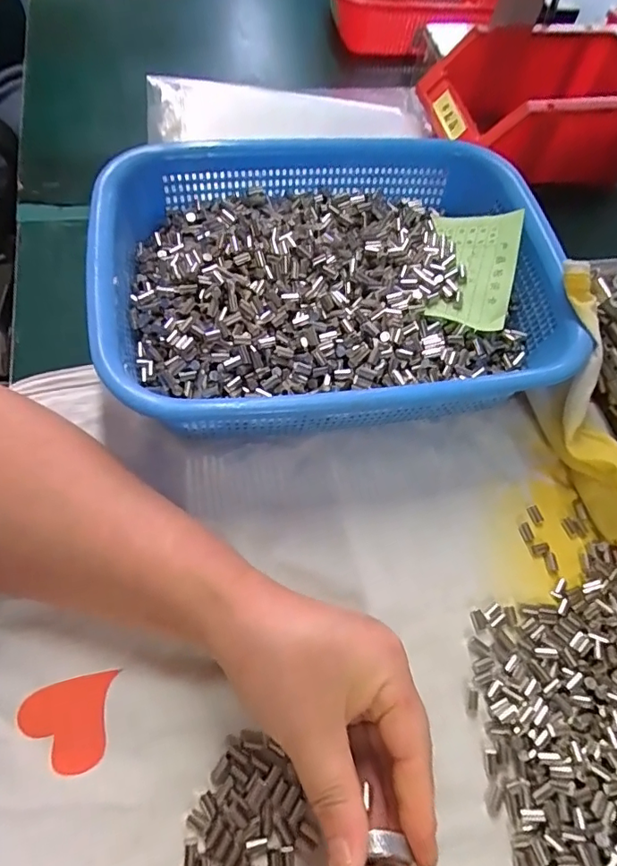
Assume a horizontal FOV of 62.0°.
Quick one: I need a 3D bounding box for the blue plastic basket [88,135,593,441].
[{"bbox_3d":[0.016,-0.093,0.340,0.285,0.078,0.211,-6,64,-8],"label":"blue plastic basket"}]

